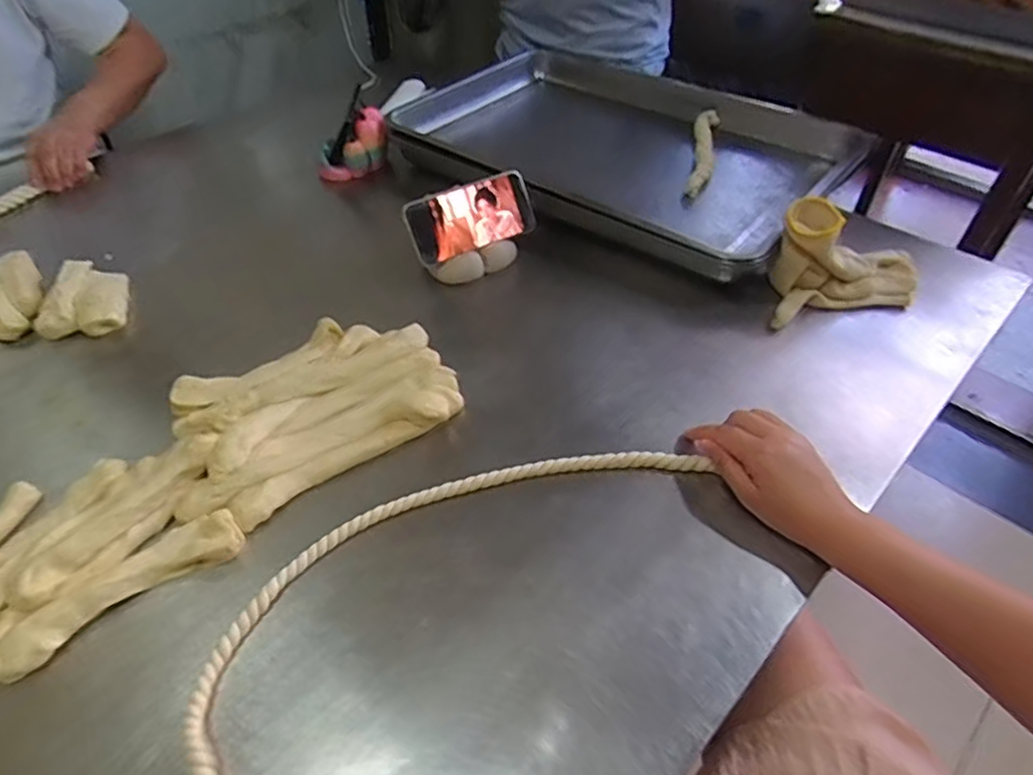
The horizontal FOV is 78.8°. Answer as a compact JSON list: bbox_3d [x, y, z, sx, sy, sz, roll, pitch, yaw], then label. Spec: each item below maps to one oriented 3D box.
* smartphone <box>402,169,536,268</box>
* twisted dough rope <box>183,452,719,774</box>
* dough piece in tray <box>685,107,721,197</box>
[{"bbox_3d":[-0.053,-0.202,0.742,0.151,0.077,0.015,-24,13,-21],"label":"smartphone"},{"bbox_3d":[-0.053,0.137,0.472,0.446,0.019,0.159,-29,56,-25],"label":"twisted dough rope"},{"bbox_3d":[0.266,-0.341,0.894,0.033,0.017,0.237,11,48,11],"label":"dough piece in tray"}]

